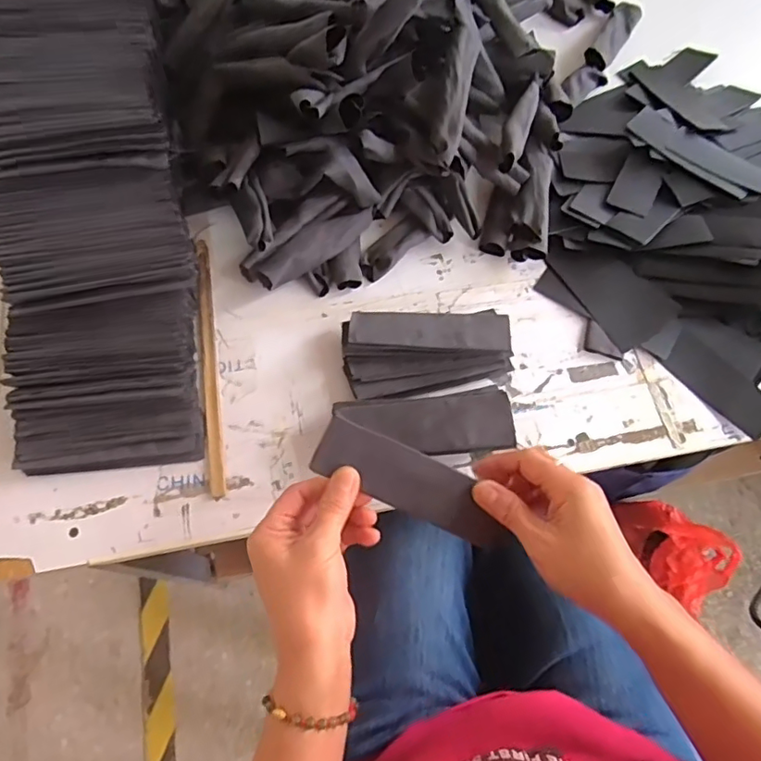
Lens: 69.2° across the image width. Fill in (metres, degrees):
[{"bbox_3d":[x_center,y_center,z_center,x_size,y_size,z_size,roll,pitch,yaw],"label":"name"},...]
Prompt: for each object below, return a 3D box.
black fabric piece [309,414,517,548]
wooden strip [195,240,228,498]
[{"bbox_3d":[0.025,0.077,0.399,0.148,0.005,0.045,26,98,-4],"label":"black fabric piece"},{"bbox_3d":[-0.166,-0.021,0.531,0.014,0.009,0.266,-9,69,-7],"label":"wooden strip"}]

